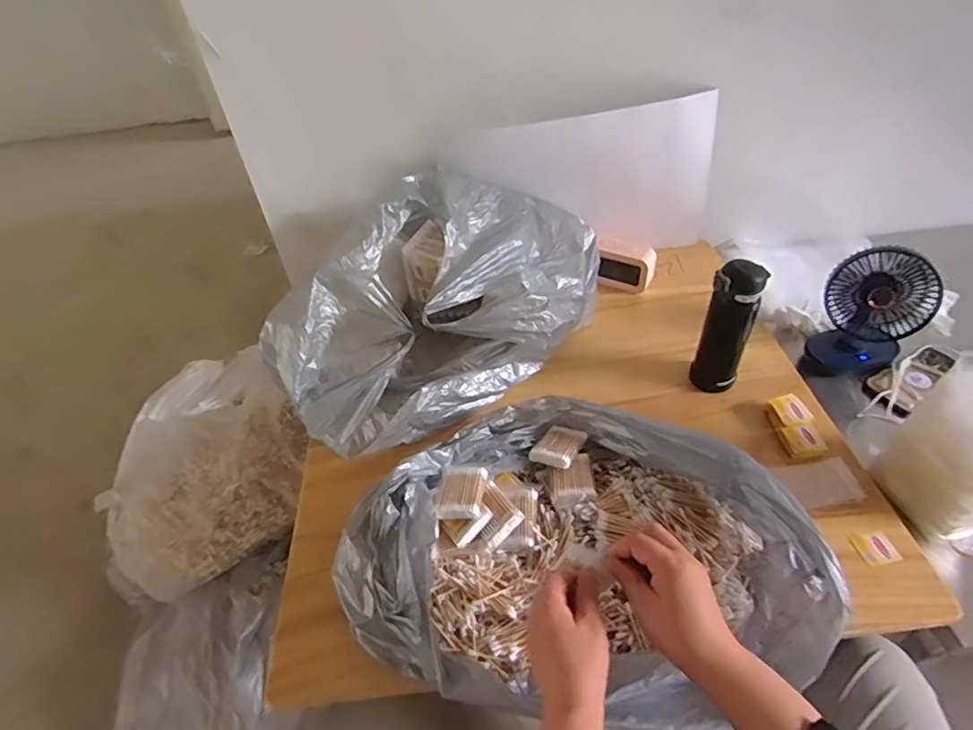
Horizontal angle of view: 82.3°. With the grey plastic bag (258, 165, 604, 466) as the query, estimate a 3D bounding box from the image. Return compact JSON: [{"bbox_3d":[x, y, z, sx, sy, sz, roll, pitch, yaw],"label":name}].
[{"bbox_3d":[-0.055,-0.104,0.894,0.375,0.228,0.553,31,55,32],"label":"grey plastic bag"}]

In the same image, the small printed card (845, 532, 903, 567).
[{"bbox_3d":[0.473,0.222,0.677,0.047,0.009,0.040,-8,44,-1],"label":"small printed card"}]

